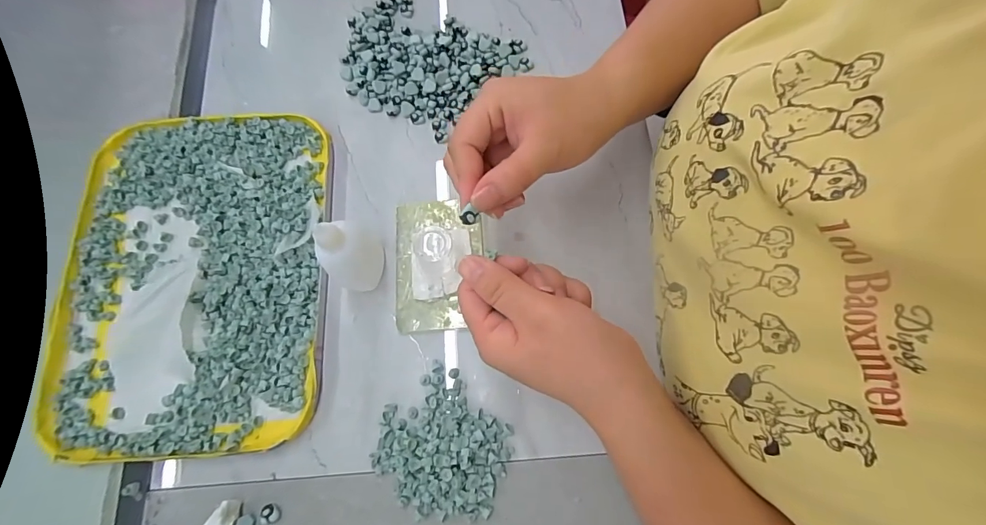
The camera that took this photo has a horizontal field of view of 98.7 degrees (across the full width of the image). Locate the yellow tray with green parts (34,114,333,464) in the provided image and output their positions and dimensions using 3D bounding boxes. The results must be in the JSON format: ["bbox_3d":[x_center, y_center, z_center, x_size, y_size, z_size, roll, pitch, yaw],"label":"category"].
[{"bbox_3d":[-0.235,0.005,0.335,0.203,0.019,0.269,-4,74,1],"label":"yellow tray with green parts"}]

